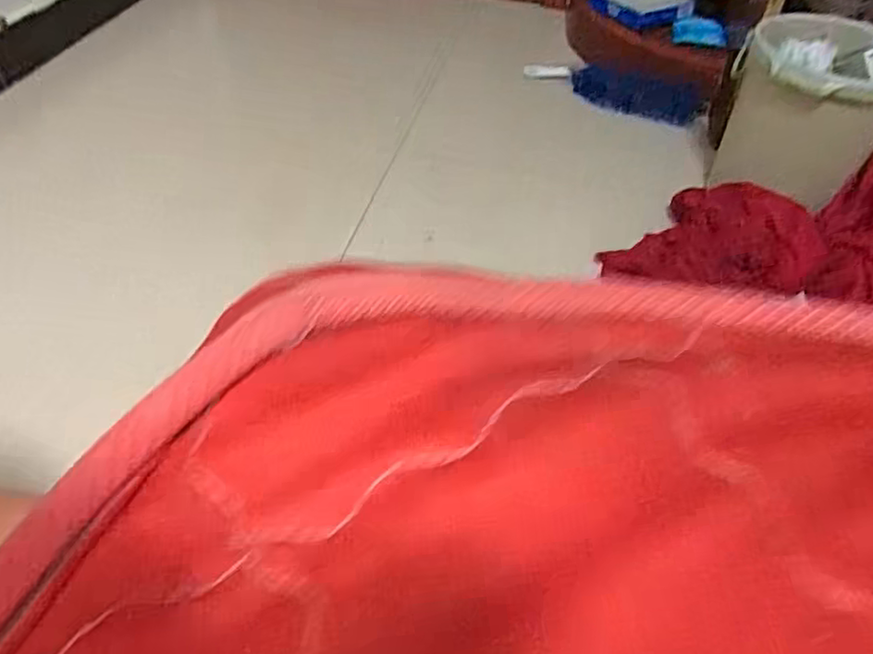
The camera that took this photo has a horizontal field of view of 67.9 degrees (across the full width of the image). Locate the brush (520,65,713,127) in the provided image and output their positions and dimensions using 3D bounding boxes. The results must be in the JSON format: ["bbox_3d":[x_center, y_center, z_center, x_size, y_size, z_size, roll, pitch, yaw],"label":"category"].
[{"bbox_3d":[0.354,-0.475,1.308,0.365,0.077,0.082,28,51,22],"label":"brush"}]

